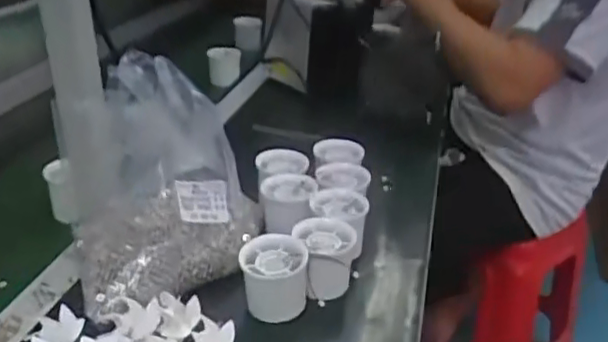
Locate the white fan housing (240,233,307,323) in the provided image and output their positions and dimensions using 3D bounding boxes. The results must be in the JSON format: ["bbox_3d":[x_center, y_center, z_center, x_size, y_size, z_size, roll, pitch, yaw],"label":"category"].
[{"bbox_3d":[-0.026,0.091,0.530,0.055,0.057,0.044,-4,28,-12],"label":"white fan housing"}]

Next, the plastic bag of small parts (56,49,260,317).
[{"bbox_3d":[-0.120,-0.001,0.537,0.164,0.163,0.130,-8,29,-18],"label":"plastic bag of small parts"}]

